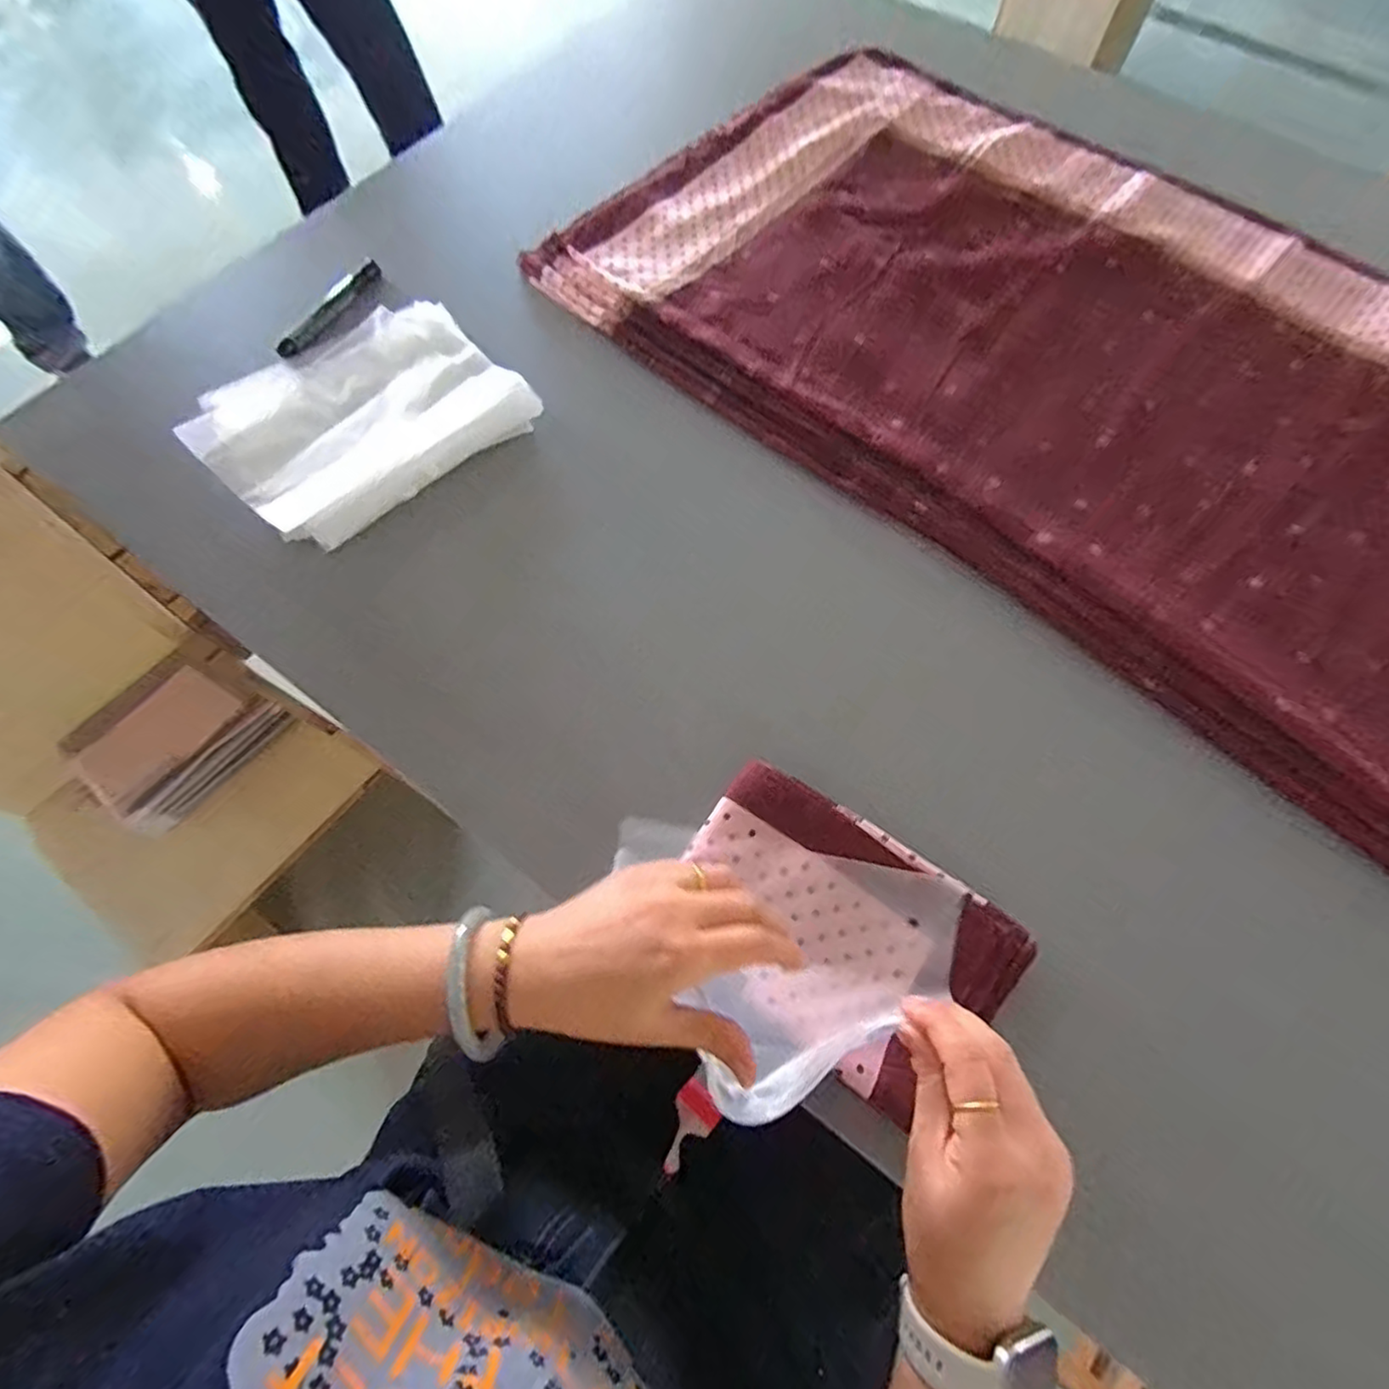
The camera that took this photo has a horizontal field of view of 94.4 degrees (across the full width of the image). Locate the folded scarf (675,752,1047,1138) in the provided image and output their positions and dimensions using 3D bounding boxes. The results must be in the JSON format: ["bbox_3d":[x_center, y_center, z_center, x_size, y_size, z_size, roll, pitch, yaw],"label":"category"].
[{"bbox_3d":[0.094,0.156,0.434,0.219,0.018,0.145,35,73,13],"label":"folded scarf"}]

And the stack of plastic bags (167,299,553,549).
[{"bbox_3d":[-0.355,-0.299,0.677,0.307,0.038,0.275,-36,73,-13],"label":"stack of plastic bags"}]

